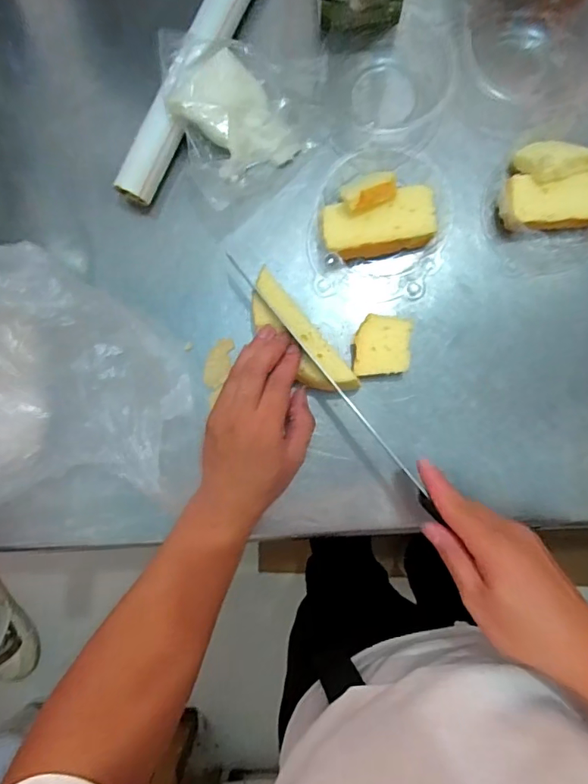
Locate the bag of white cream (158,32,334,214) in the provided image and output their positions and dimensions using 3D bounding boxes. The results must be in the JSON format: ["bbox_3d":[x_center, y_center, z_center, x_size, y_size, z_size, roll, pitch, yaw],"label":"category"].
[{"bbox_3d":[-0.042,-0.247,0.411,0.123,0.041,0.129,-22,89,2],"label":"bag of white cream"}]

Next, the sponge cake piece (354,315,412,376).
[{"bbox_3d":[0.075,-0.038,0.419,0.044,0.025,0.050,6,90,2],"label":"sponge cake piece"}]

